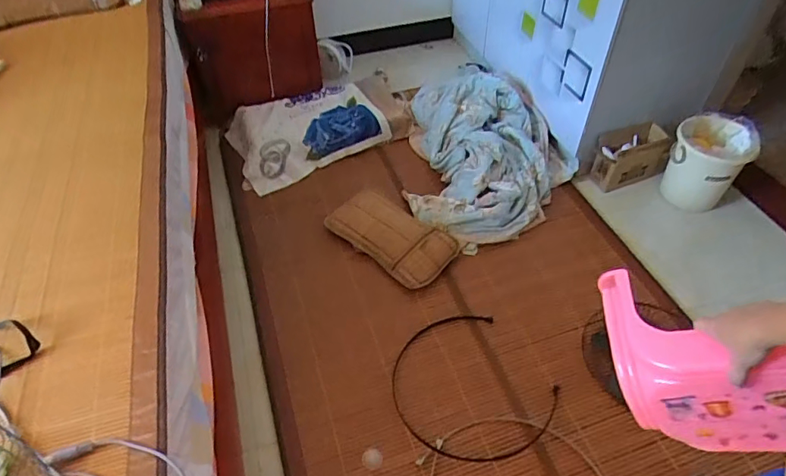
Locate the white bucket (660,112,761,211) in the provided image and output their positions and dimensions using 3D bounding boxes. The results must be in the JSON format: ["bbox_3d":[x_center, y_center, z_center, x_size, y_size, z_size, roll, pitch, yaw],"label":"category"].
[{"bbox_3d":[0.965,-0.222,1.549,0.207,0.241,0.227,27,52,29],"label":"white bucket"}]

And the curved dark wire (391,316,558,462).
[{"bbox_3d":[0.190,0.389,1.311,0.359,0.016,0.385,-1,49,1],"label":"curved dark wire"}]

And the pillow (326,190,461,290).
[{"bbox_3d":[-0.015,-0.031,1.649,0.236,0.074,0.450,-33,50,-26],"label":"pillow"}]

